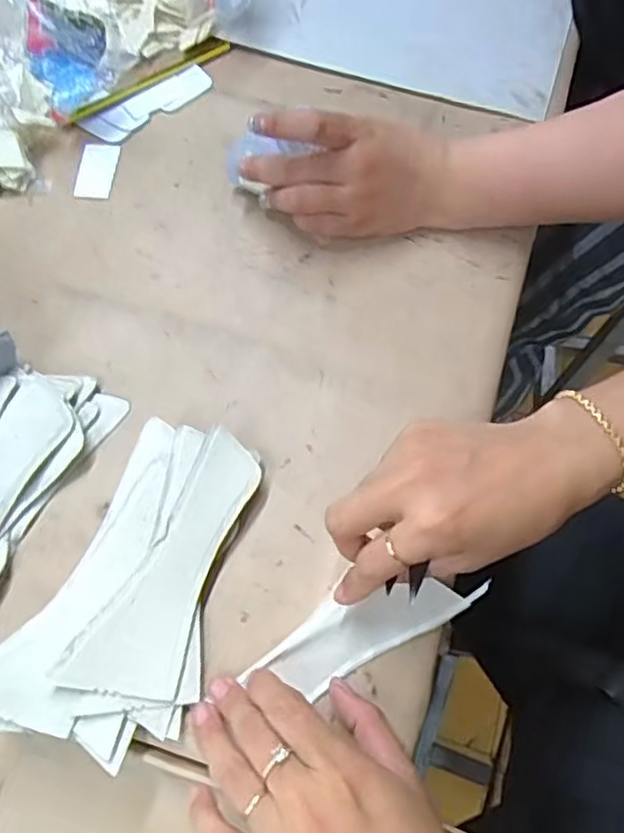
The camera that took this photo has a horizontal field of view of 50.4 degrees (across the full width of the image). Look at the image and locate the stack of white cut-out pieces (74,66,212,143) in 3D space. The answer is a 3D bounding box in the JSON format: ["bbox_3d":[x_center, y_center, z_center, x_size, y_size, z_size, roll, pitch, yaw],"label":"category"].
[{"bbox_3d":[-0.133,-0.256,0.541,0.109,0.004,0.035,-33,70,-15],"label":"stack of white cut-out pieces"}]

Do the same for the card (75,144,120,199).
[{"bbox_3d":[-0.166,-0.191,0.510,0.027,0.004,0.054,2,65,0],"label":"card"}]

